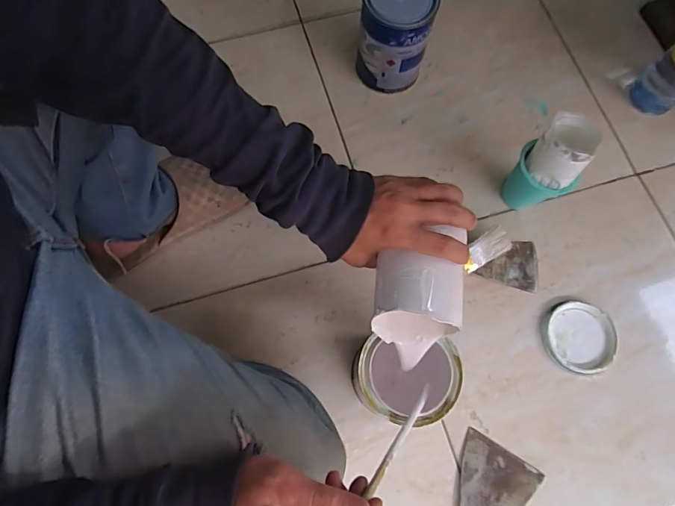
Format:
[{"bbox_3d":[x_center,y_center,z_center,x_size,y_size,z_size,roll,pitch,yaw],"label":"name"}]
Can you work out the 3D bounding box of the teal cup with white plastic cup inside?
[{"bbox_3d":[0.261,-0.107,0.521,0.066,0.142,0.079,36,74,9],"label":"teal cup with white plastic cup inside"}]

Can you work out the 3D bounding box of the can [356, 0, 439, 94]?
[{"bbox_3d":[0.078,-0.300,0.573,0.092,0.127,0.089,1,72,-2],"label":"can"}]

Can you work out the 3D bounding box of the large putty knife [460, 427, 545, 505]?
[{"bbox_3d":[0.149,0.310,0.449,0.089,0.030,0.199,31,73,8],"label":"large putty knife"}]

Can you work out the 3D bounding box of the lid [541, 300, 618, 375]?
[{"bbox_3d":[0.307,0.106,0.526,0.085,0.010,0.089,1,72,-2],"label":"lid"}]

